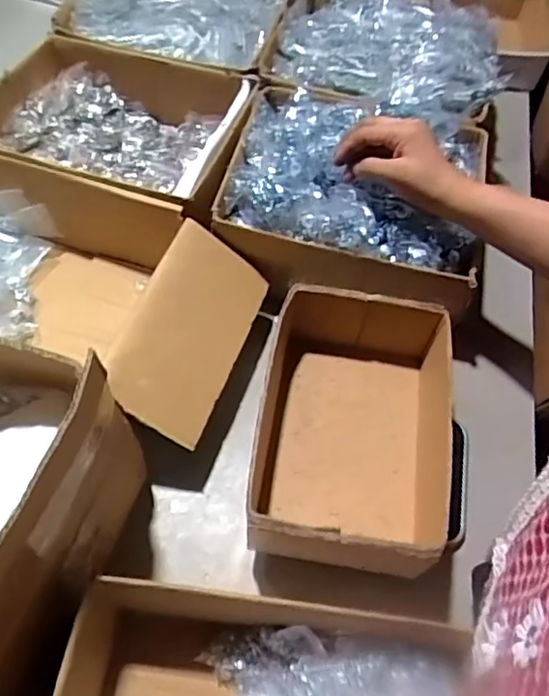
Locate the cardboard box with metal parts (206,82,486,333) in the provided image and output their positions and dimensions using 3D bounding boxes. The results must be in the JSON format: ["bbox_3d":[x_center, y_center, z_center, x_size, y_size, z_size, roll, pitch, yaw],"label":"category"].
[{"bbox_3d":[0.097,-0.190,0.714,0.295,0.117,0.272,13,58,5],"label":"cardboard box with metal parts"}]

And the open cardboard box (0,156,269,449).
[{"bbox_3d":[-0.236,-0.051,0.650,0.426,0.129,0.267,24,59,11],"label":"open cardboard box"}]

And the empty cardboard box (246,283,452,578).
[{"bbox_3d":[0.068,0.078,0.576,0.170,0.093,0.257,10,57,3],"label":"empty cardboard box"}]

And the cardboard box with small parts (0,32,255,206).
[{"bbox_3d":[-0.212,-0.279,0.782,0.324,0.102,0.255,18,58,7],"label":"cardboard box with small parts"}]

